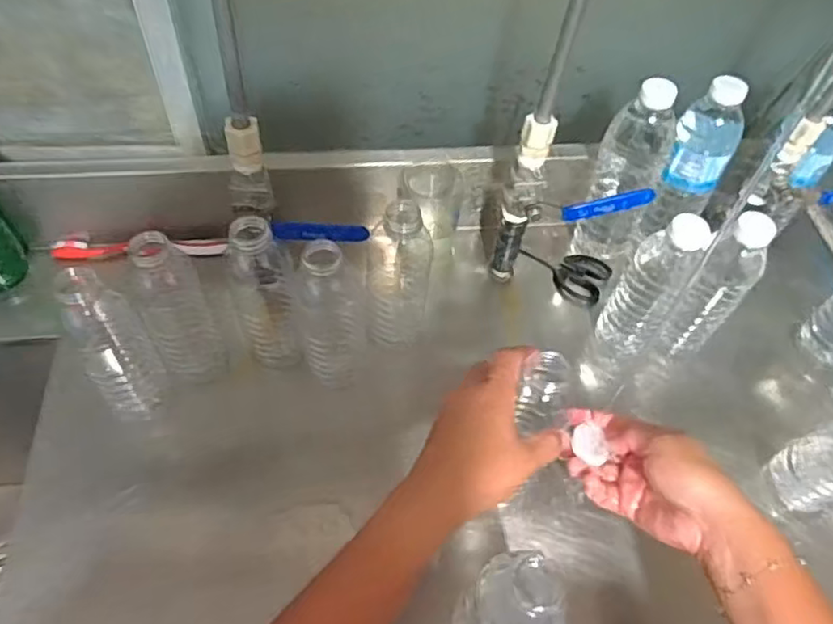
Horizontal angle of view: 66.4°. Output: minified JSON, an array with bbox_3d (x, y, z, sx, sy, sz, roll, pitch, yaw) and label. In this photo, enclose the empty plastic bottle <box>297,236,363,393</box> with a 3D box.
[{"bbox_3d":[-0.074,0.009,0.562,0.046,0.188,0.049,2,54,-3],"label":"empty plastic bottle"}]

